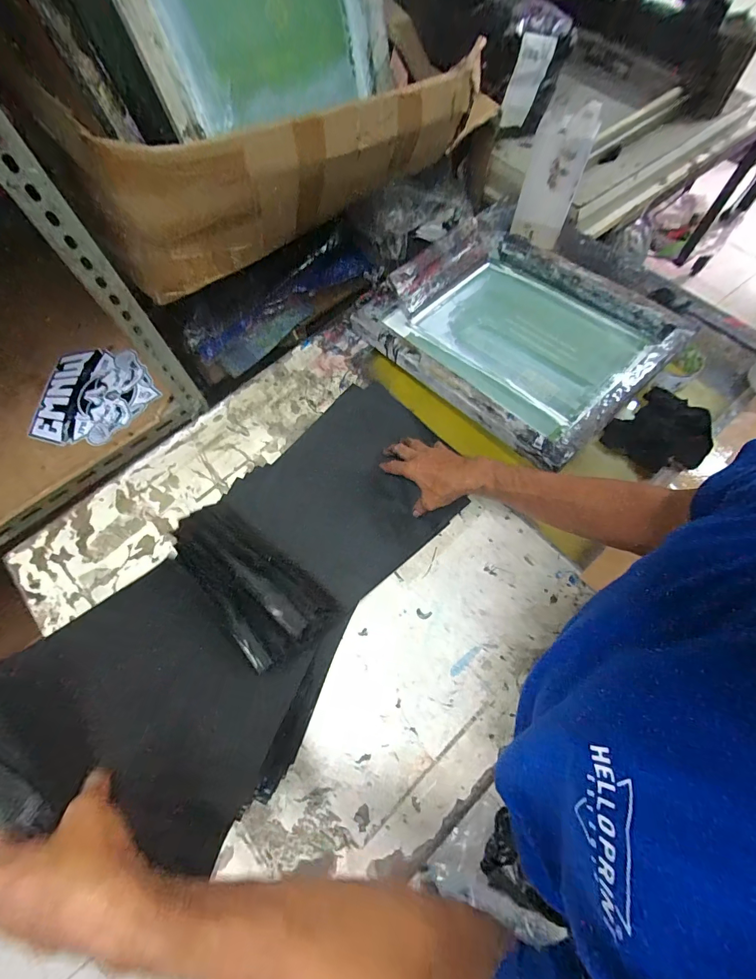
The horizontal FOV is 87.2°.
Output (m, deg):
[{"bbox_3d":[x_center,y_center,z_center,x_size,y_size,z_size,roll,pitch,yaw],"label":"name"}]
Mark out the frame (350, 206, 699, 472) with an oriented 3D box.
[{"bbox_3d":[0.236,-0.286,0.690,0.367,0.078,0.457,-40,68,-12],"label":"frame"}]

